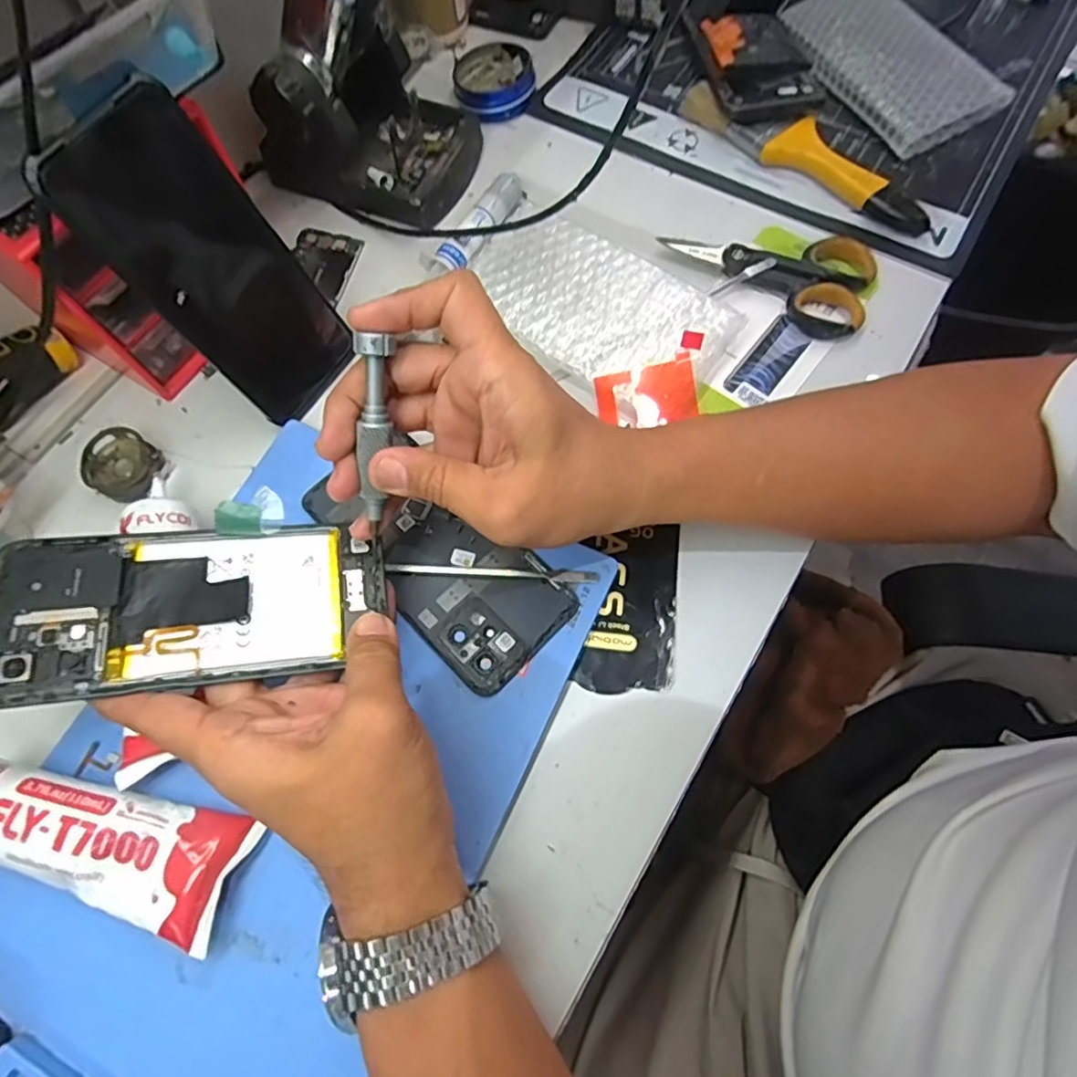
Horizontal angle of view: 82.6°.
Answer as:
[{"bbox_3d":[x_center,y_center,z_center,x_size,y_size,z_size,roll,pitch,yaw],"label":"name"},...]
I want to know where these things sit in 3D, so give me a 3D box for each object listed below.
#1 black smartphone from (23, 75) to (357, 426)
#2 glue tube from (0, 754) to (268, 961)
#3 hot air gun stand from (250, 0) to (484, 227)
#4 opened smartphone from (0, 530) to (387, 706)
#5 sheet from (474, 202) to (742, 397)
[{"bbox_3d":[-0.167,-0.139,0.328,0.010,0.158,0.076,23,69,37],"label":"black smartphone"},{"bbox_3d":[-0.206,0.140,0.281,0.138,0.041,0.050,12,70,7],"label":"glue tube"},{"bbox_3d":[-0.116,-0.295,0.403,0.148,0.122,0.131,-27,71,-8],"label":"hot air gun stand"},{"bbox_3d":[-0.155,0.030,0.278,0.162,0.005,0.072,-5,67,-15],"label":"opened smartphone"},{"bbox_3d":[0.034,-0.152,0.385,0.164,0.016,0.091,42,82,14],"label":"sheet"}]

